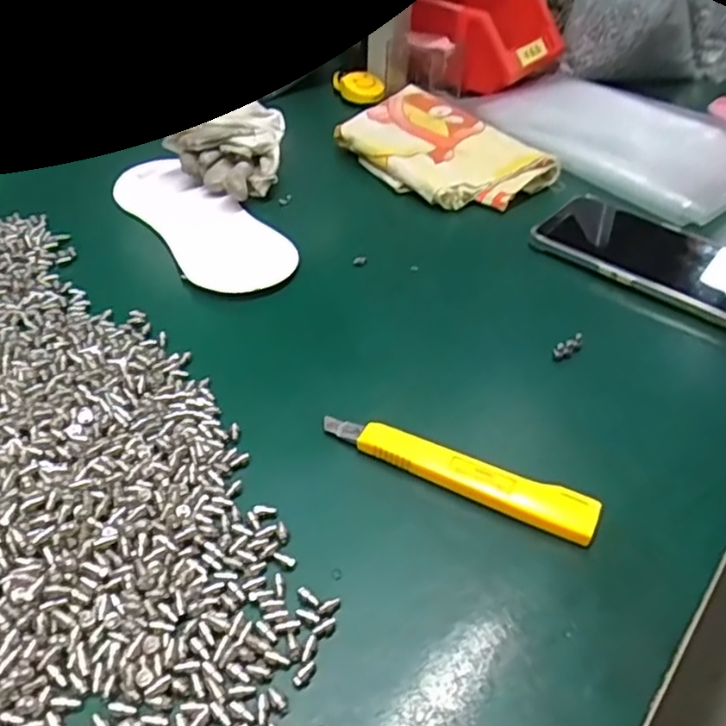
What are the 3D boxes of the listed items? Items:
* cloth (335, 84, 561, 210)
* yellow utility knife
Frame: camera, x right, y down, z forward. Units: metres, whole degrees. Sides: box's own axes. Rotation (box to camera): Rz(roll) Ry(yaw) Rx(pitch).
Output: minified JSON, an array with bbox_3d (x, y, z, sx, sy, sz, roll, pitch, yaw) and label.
[{"bbox_3d":[0.067,-0.178,0.547,0.117,0.032,0.163,-30,52,-31],"label":"cloth"},{"bbox_3d":[0.041,0.052,0.307,0.132,0.014,0.020,20,45,16],"label":"yellow utility knife"}]

